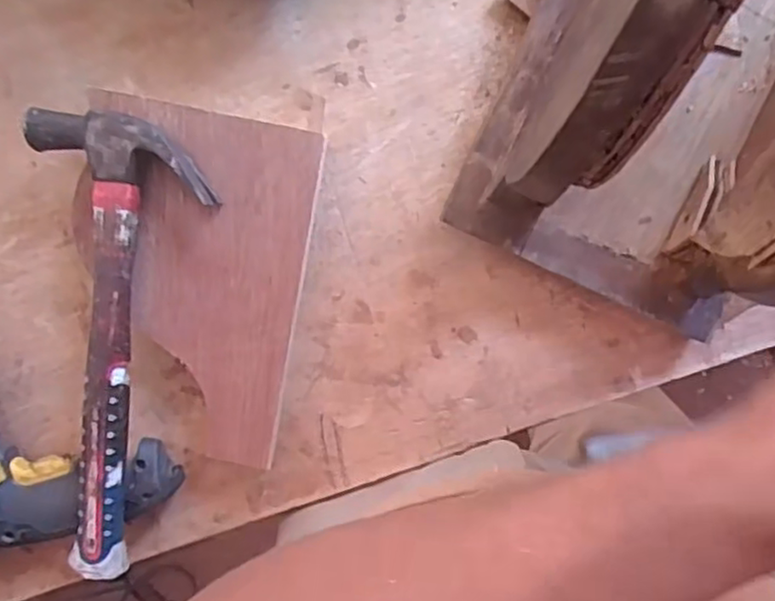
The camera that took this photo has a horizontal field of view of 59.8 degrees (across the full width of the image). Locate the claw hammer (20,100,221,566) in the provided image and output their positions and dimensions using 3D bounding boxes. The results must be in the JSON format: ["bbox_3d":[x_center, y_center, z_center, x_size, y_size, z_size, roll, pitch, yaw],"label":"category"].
[{"bbox_3d":[-0.200,0.034,0.470,0.121,0.027,0.316,10,98,2],"label":"claw hammer"}]

